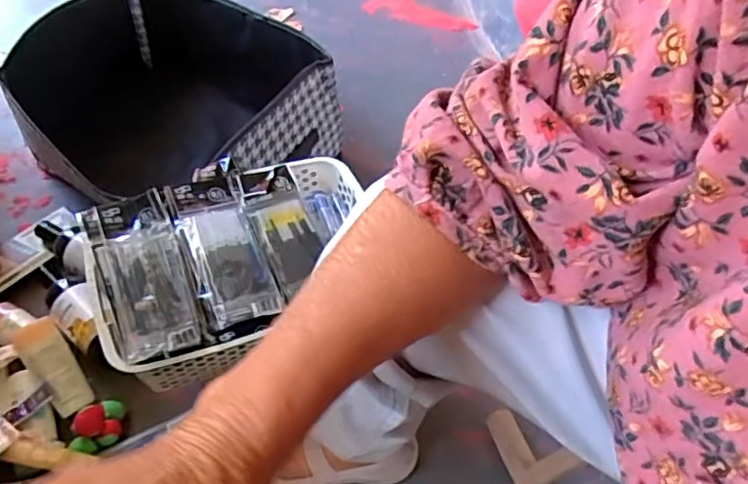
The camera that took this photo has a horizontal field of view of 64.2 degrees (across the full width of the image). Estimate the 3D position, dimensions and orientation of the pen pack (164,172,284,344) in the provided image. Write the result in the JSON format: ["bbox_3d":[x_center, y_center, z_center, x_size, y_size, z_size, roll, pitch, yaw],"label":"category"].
[{"bbox_3d":[-0.152,0.005,0.600,0.073,0.028,0.190,-16,54,-17],"label":"pen pack"}]

